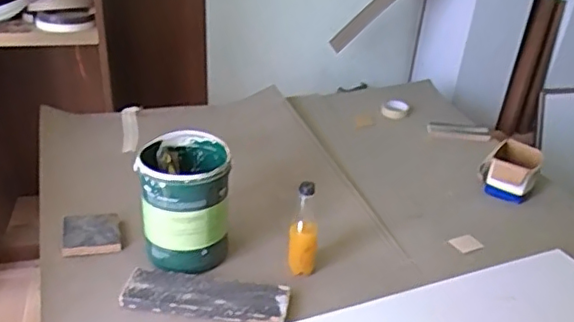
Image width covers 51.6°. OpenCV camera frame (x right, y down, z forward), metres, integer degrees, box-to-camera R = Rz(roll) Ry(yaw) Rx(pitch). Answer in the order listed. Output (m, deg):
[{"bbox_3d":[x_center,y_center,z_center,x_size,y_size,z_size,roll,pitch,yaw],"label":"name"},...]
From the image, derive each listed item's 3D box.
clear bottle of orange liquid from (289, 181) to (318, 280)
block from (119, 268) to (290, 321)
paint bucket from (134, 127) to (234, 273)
[{"bbox_3d":[0.034,0.138,1.154,0.058,0.192,0.051,5,28,3],"label":"clear bottle of orange liquid"},{"bbox_3d":[-0.149,0.244,1.095,0.299,0.022,0.108,7,28,2],"label":"block"},{"bbox_3d":[-0.203,0.077,1.174,0.168,0.218,0.176,5,28,-2],"label":"paint bucket"}]

